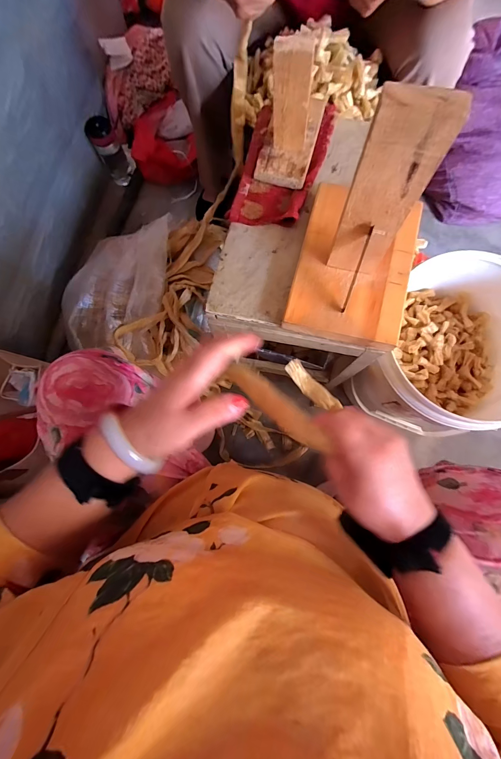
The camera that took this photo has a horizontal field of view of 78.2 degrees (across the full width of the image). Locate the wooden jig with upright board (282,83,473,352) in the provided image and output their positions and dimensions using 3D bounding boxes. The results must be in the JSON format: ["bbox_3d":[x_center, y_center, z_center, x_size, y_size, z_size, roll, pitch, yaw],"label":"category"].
[{"bbox_3d":[0.131,-0.166,0.307,0.139,0.207,0.205,15,80,4],"label":"wooden jig with upright board"}]

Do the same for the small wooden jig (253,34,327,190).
[{"bbox_3d":[0.056,-0.357,0.389,0.072,0.131,0.138,15,80,5],"label":"small wooden jig"}]

